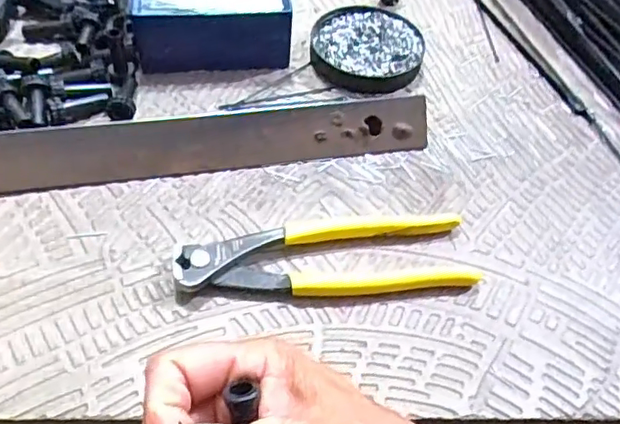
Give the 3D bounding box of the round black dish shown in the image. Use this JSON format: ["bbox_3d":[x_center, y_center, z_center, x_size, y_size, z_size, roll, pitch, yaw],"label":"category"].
[{"bbox_3d":[0.044,-0.127,0.450,0.083,0.015,0.084,2,54,-3],"label":"round black dish"}]

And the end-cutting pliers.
[{"bbox_3d":[0.011,0.022,0.332,0.164,0.016,0.052,-4,54,-7],"label":"end-cutting pliers"}]

